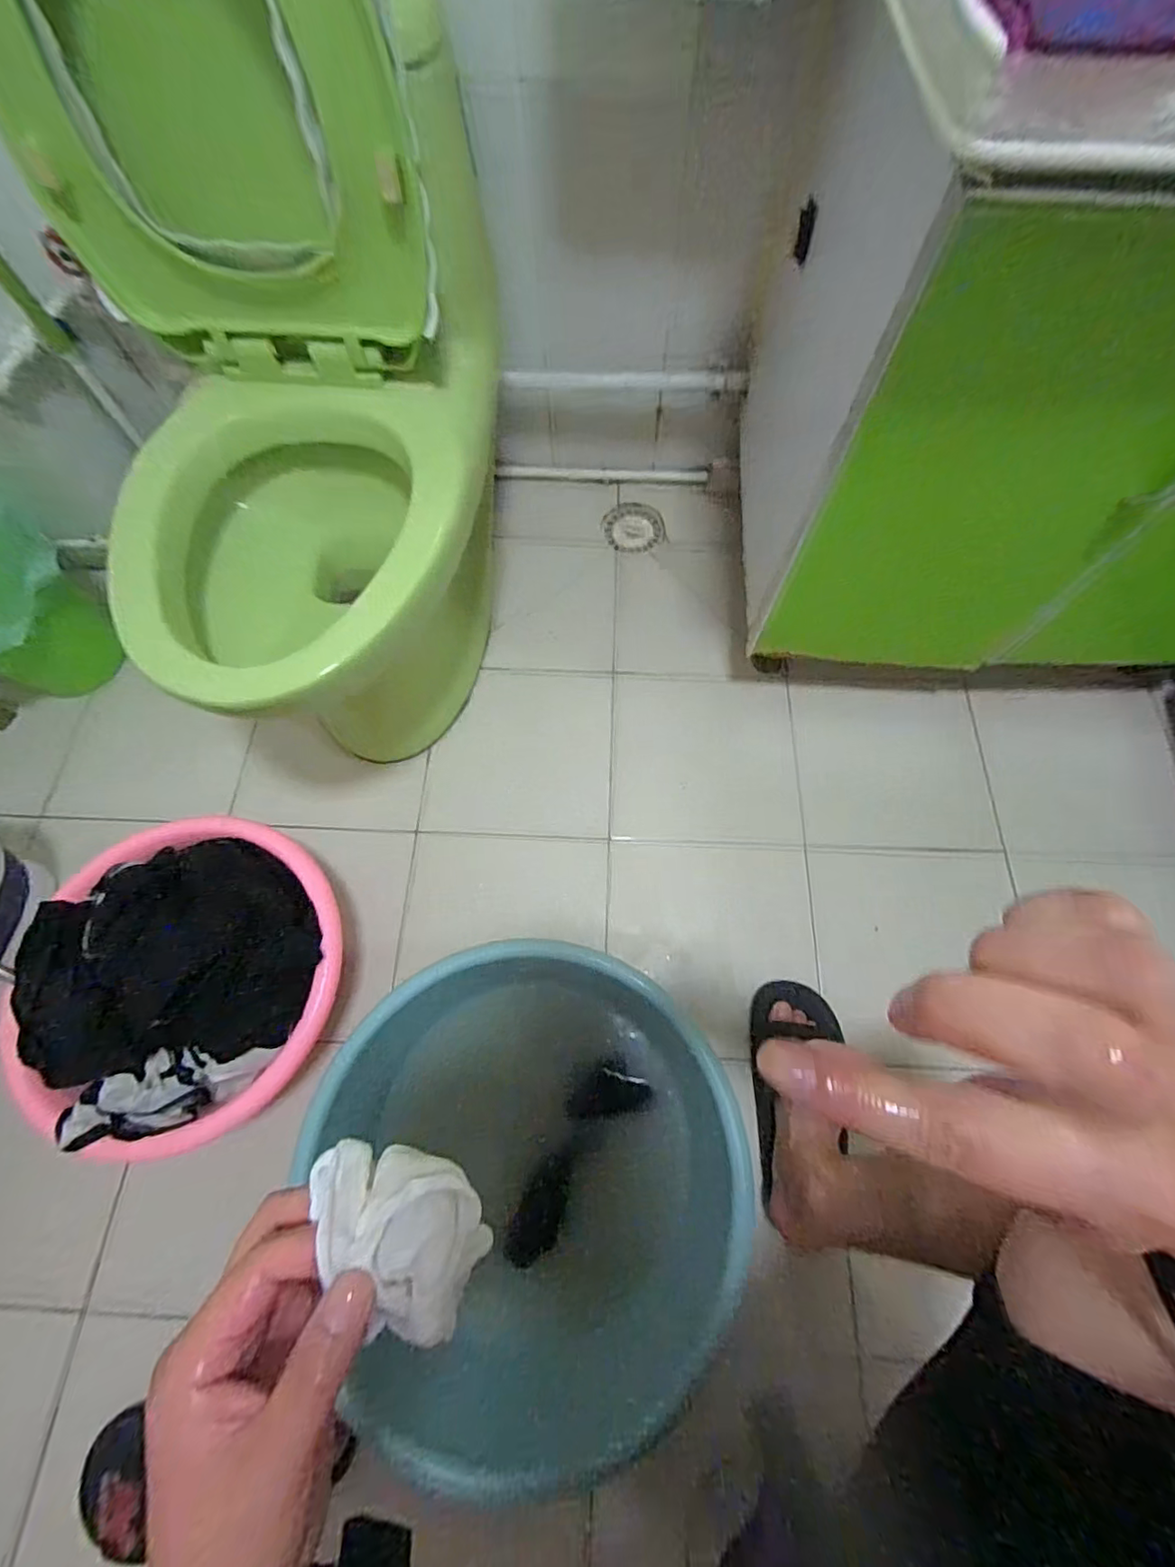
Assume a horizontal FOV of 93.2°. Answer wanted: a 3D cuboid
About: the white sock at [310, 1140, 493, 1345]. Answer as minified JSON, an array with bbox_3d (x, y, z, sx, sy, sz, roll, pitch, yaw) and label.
[{"bbox_3d":[-0.082,0.189,0.240,0.085,0.035,0.055,35,73,14],"label":"white sock"}]

